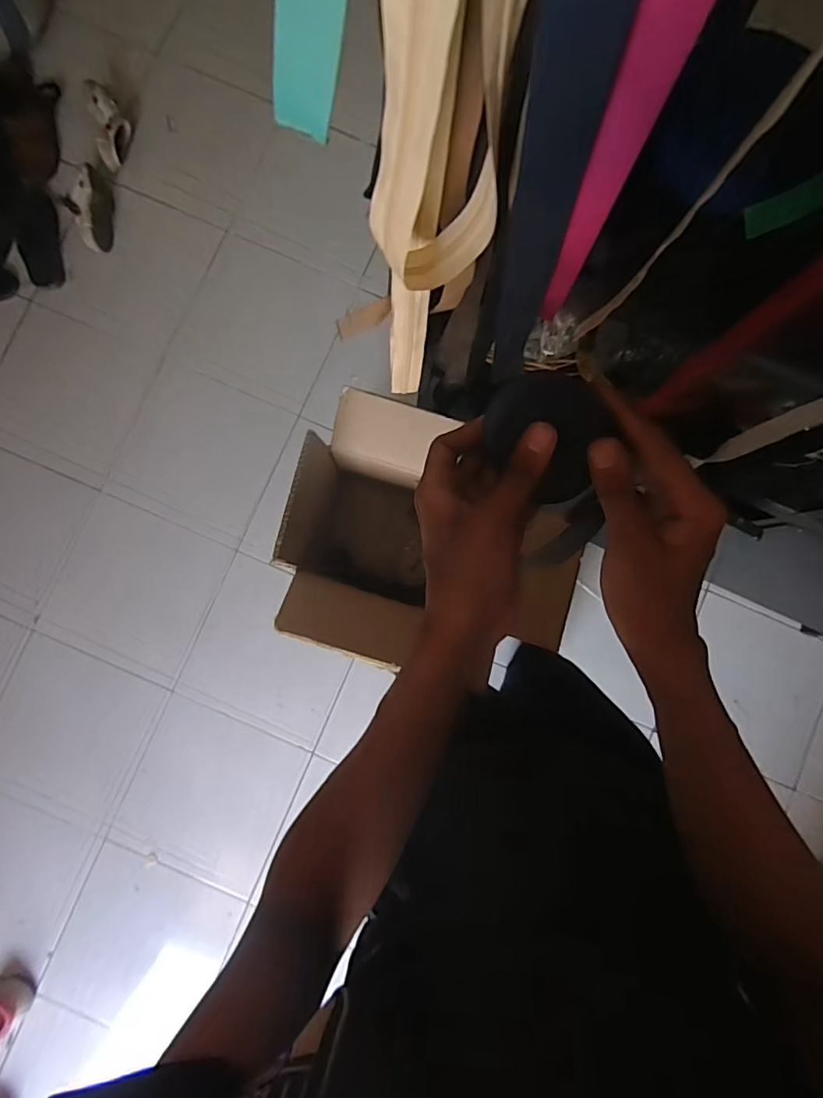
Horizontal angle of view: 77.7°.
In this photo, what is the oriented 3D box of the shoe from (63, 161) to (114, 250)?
[{"bbox_3d":[-0.852,-0.895,1.345,0.079,0.089,0.188,4,86,-1],"label":"shoe"}]

